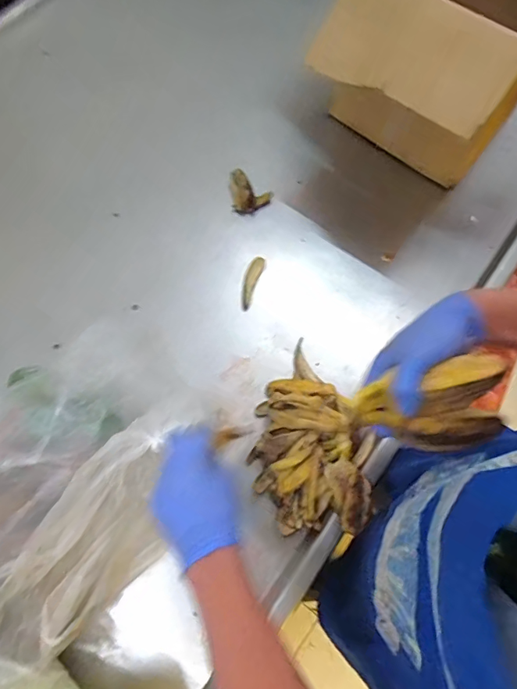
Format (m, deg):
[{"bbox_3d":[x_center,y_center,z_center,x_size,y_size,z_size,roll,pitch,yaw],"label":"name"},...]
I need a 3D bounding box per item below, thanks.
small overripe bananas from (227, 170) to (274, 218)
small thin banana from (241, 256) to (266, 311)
[{"bbox_3d":[-0.025,-0.273,0.819,0.080,0.036,0.062,34,73,10],"label":"small overripe bananas"},{"bbox_3d":[-0.014,-0.108,0.779,0.025,0.029,0.096,19,71,5],"label":"small thin banana"}]

